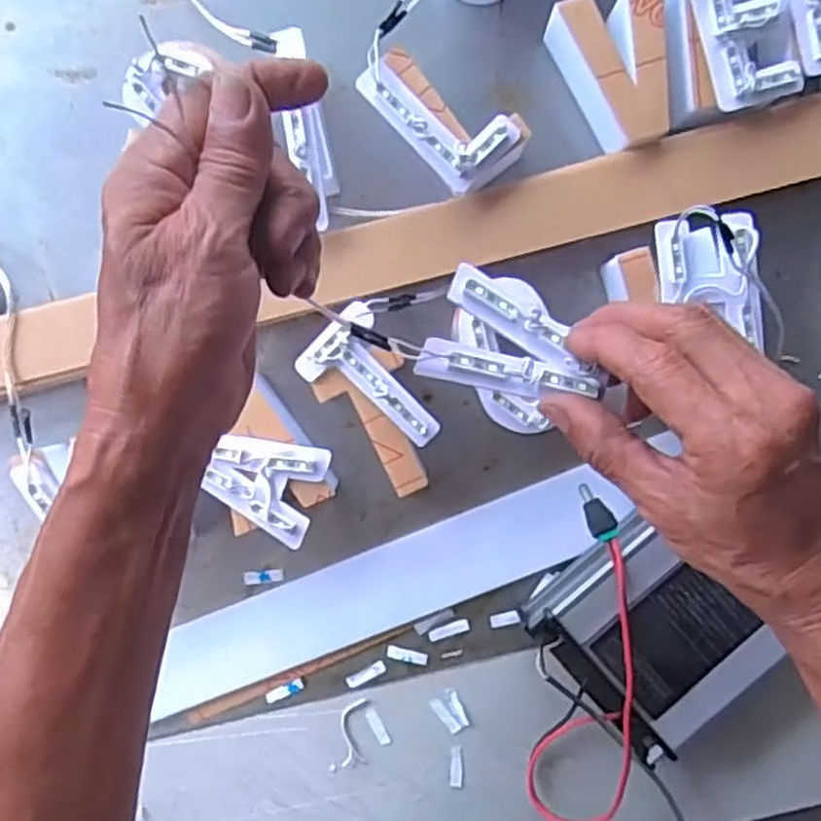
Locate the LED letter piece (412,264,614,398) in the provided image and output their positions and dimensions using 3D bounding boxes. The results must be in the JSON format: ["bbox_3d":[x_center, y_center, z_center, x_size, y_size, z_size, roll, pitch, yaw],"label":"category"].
[{"bbox_3d":[0.047,-0.026,0.333,0.075,0.016,0.050,24,93,-1],"label":"LED letter piece"}]

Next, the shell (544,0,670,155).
[{"bbox_3d":[0.120,-0.192,0.443,0.059,0.048,0.084,-19,93,2],"label":"shell"}]

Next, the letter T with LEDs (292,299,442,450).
[{"bbox_3d":[-0.018,-0.015,0.425,0.084,0.008,0.050,44,94,-3],"label":"letter T with LEDs"}]

